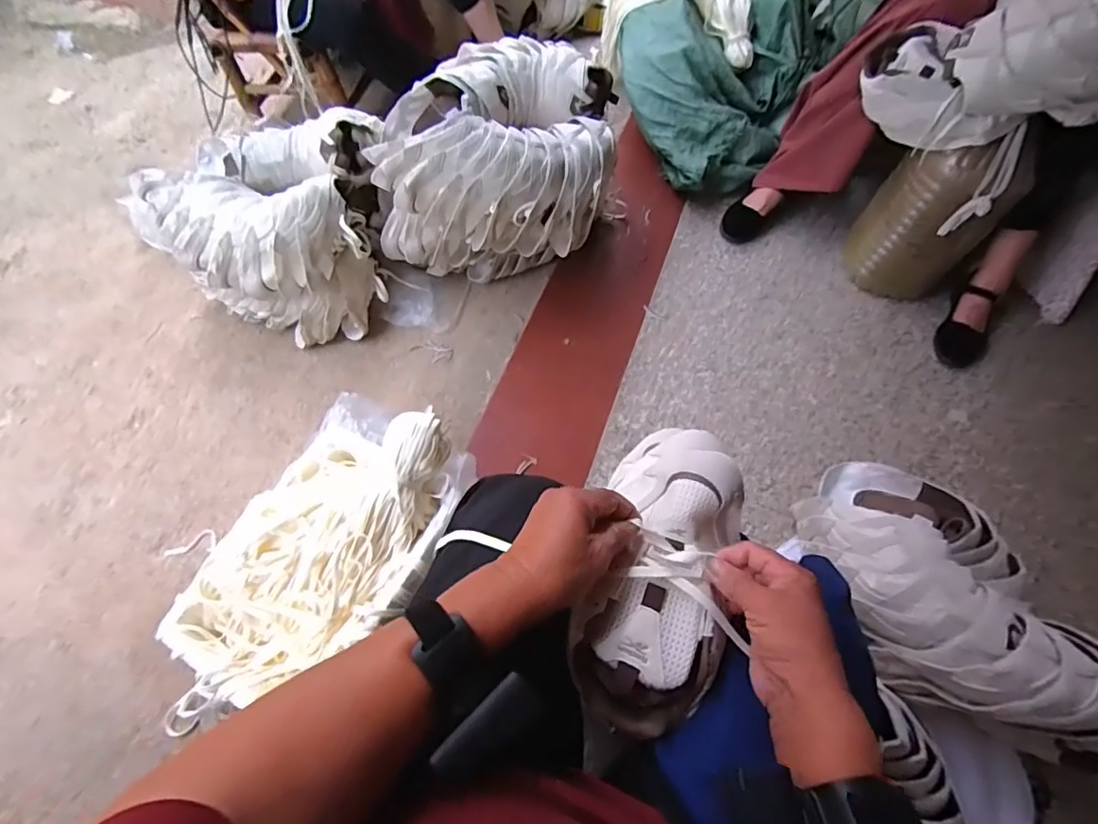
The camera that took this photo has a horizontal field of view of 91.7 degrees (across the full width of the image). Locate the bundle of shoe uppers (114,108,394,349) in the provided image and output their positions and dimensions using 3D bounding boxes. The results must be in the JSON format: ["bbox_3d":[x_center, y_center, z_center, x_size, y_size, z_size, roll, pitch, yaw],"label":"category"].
[{"bbox_3d":[-0.542,-0.364,1.056,0.431,0.300,0.335,6,62,0],"label":"bundle of shoe uppers"}]

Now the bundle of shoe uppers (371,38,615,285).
[{"bbox_3d":[-0.101,-0.447,1.041,0.421,0.341,0.341,14,62,5],"label":"bundle of shoe uppers"}]

